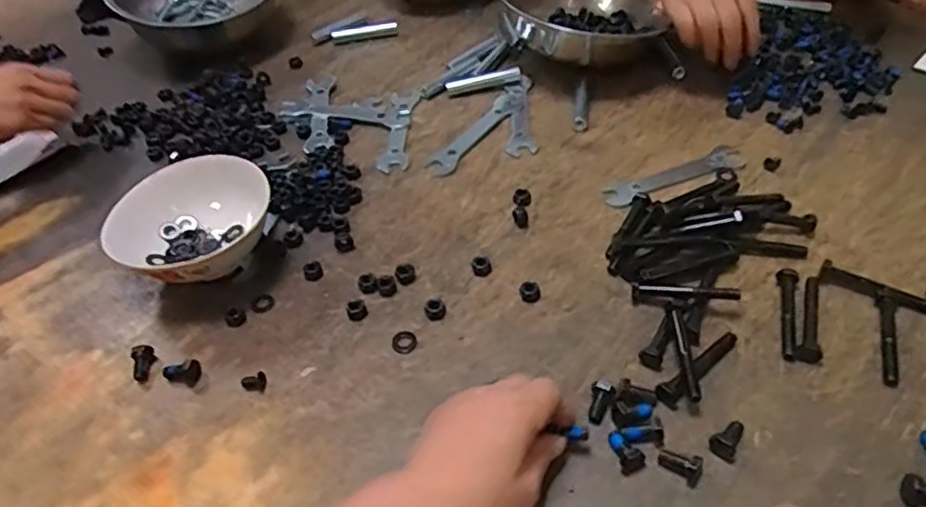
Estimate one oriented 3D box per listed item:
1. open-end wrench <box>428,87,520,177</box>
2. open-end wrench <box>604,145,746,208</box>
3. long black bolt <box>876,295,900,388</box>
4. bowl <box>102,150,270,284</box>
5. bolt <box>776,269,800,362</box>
[{"bbox_3d":[0.017,-0.134,0.697,0.030,0.006,0.167,22,52,27],"label":"open-end wrench"},{"bbox_3d":[0.204,-0.074,0.621,0.154,0.004,0.035,-23,47,-15],"label":"open-end wrench"},{"bbox_3d":[0.309,0.061,0.470,0.014,0.009,0.082,15,49,21],"label":"long black bolt"},{"bbox_3d":[-0.231,-0.021,0.559,0.130,0.063,0.129,-4,45,4],"label":"bowl"},{"bbox_3d":[0.247,0.044,0.492,0.015,0.008,0.086,11,48,18],"label":"bolt"}]

